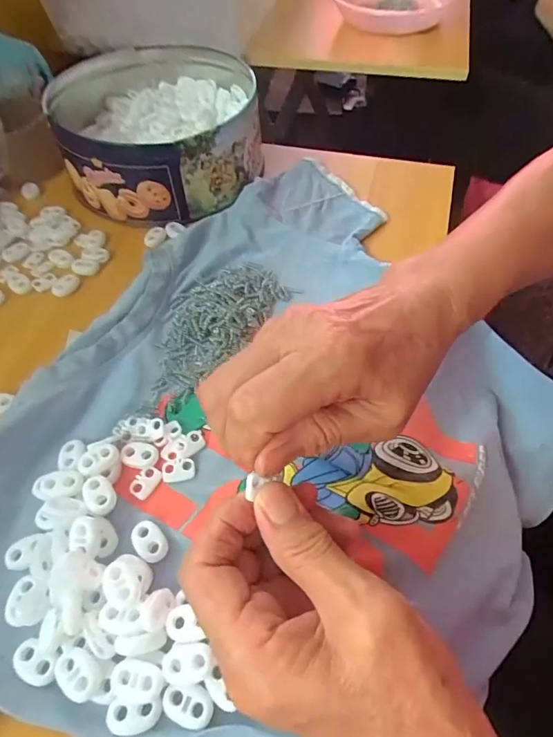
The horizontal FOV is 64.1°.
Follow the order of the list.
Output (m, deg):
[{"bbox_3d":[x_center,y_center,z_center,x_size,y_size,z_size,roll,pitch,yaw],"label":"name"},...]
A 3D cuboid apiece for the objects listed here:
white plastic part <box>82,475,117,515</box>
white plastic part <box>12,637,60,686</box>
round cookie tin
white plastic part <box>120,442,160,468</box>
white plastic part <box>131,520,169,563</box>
[{"bbox_3d":[-0.097,0.068,0.241,0.015,0.004,0.024,-27,62,-19],"label":"white plastic part"},{"bbox_3d":[-0.111,0.134,0.202,0.023,0.004,0.014,24,59,12],"label":"white plastic part"},{"bbox_3d":[-0.106,-0.241,0.422,0.165,0.063,0.216,-5,57,-6],"label":"round cookie tin"},{"bbox_3d":[-0.081,0.050,0.261,0.022,0.004,0.015,15,57,7],"label":"white plastic part"},{"bbox_3d":[-0.067,0.090,0.232,0.014,0.004,0.023,-33,64,-22],"label":"white plastic part"}]

